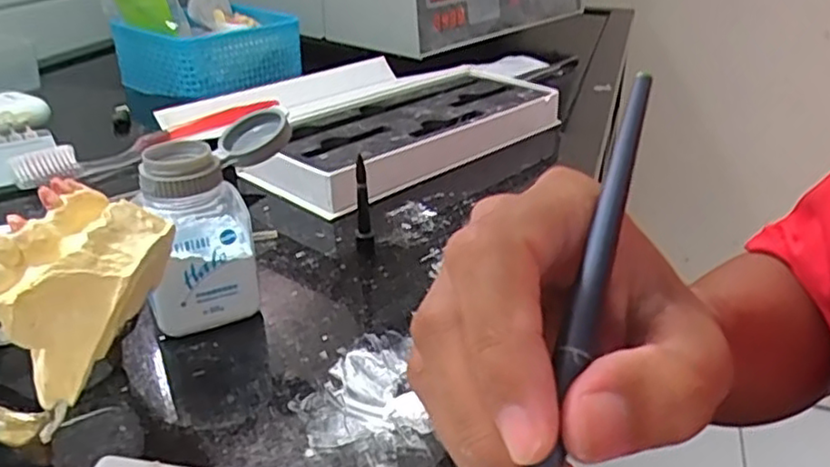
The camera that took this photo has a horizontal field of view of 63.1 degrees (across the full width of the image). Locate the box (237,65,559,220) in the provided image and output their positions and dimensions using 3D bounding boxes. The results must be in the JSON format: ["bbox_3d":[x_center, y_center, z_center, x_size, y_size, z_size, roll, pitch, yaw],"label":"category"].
[{"bbox_3d":[-0.005,-0.069,0.444,0.103,0.027,0.225,24,36,36],"label":"box"}]

